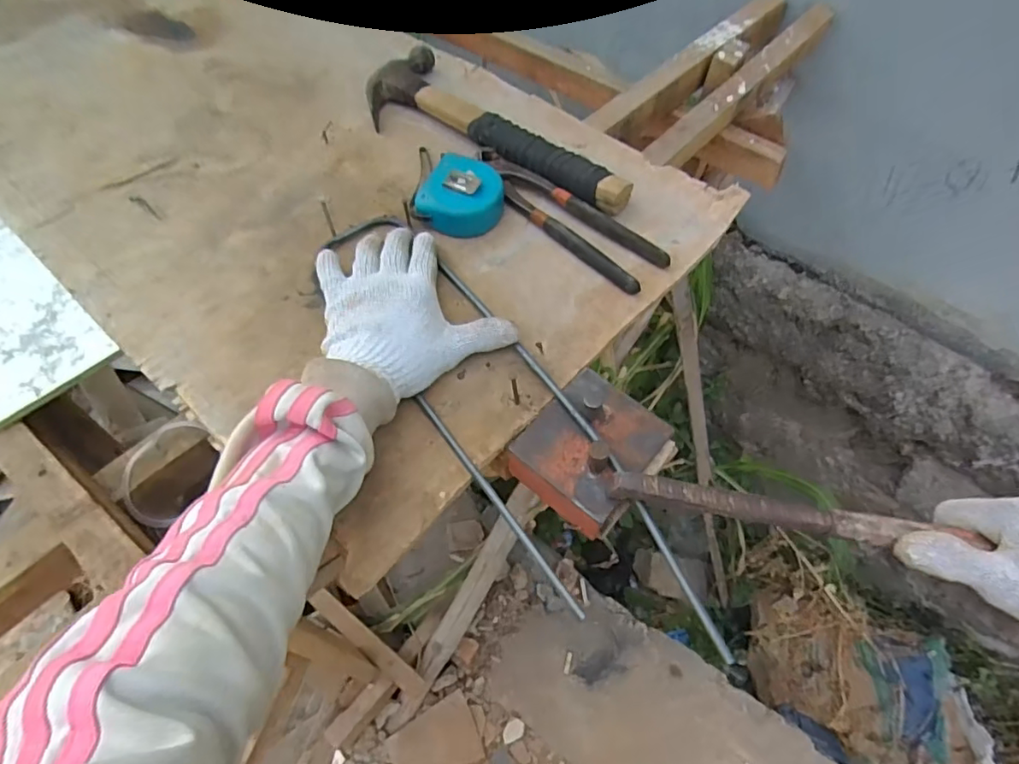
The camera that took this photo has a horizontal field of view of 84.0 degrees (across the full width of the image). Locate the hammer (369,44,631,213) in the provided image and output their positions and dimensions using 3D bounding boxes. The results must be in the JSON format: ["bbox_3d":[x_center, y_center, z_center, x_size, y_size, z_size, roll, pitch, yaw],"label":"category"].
[{"bbox_3d":[-0.031,-0.256,0.598,0.098,0.033,0.332,-41,67,-19],"label":"hammer"}]

